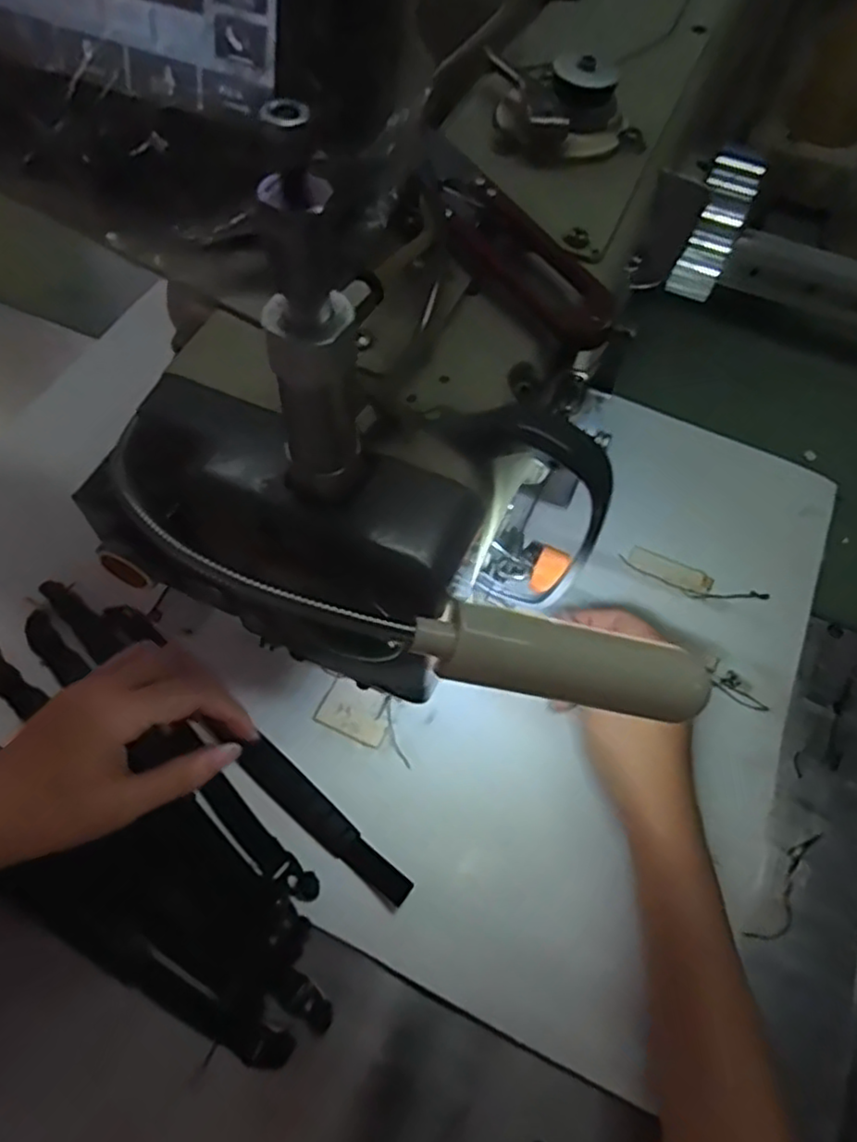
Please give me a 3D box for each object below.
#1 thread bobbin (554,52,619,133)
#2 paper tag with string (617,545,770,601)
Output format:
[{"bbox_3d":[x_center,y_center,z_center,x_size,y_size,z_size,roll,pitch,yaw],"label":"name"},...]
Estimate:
[{"bbox_3d":[0.059,-0.180,0.266,0.025,0.016,0.023,14,62,5],"label":"thread bobbin"},{"bbox_3d":[0.170,0.006,0.453,0.091,0.004,0.021,22,63,9],"label":"paper tag with string"}]

